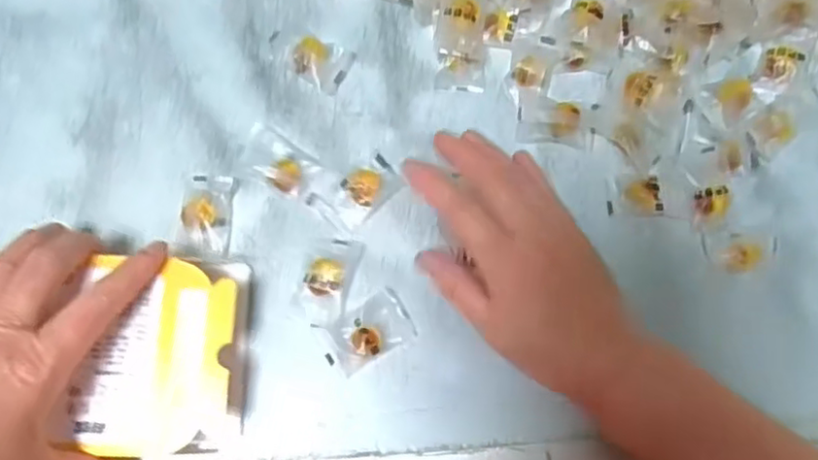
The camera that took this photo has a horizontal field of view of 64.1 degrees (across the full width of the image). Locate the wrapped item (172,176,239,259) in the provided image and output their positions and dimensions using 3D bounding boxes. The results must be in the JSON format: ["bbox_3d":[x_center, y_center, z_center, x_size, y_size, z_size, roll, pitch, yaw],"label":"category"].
[{"bbox_3d":[-0.126,-0.008,0.407,0.032,0.013,0.051,6,76,0],"label":"wrapped item"}]

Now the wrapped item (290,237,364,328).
[{"bbox_3d":[-0.050,0.030,0.395,0.031,0.013,0.055,15,76,3],"label":"wrapped item"}]

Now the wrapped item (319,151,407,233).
[{"bbox_3d":[-0.029,-0.026,0.411,0.046,0.012,0.033,-42,80,-10],"label":"wrapped item"}]

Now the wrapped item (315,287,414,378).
[{"bbox_3d":[-0.025,0.061,0.389,0.054,0.014,0.033,-31,78,-8],"label":"wrapped item"}]

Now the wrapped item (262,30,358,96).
[{"bbox_3d":[-0.069,-0.117,0.436,0.059,0.014,0.033,29,77,6],"label":"wrapped item"}]

